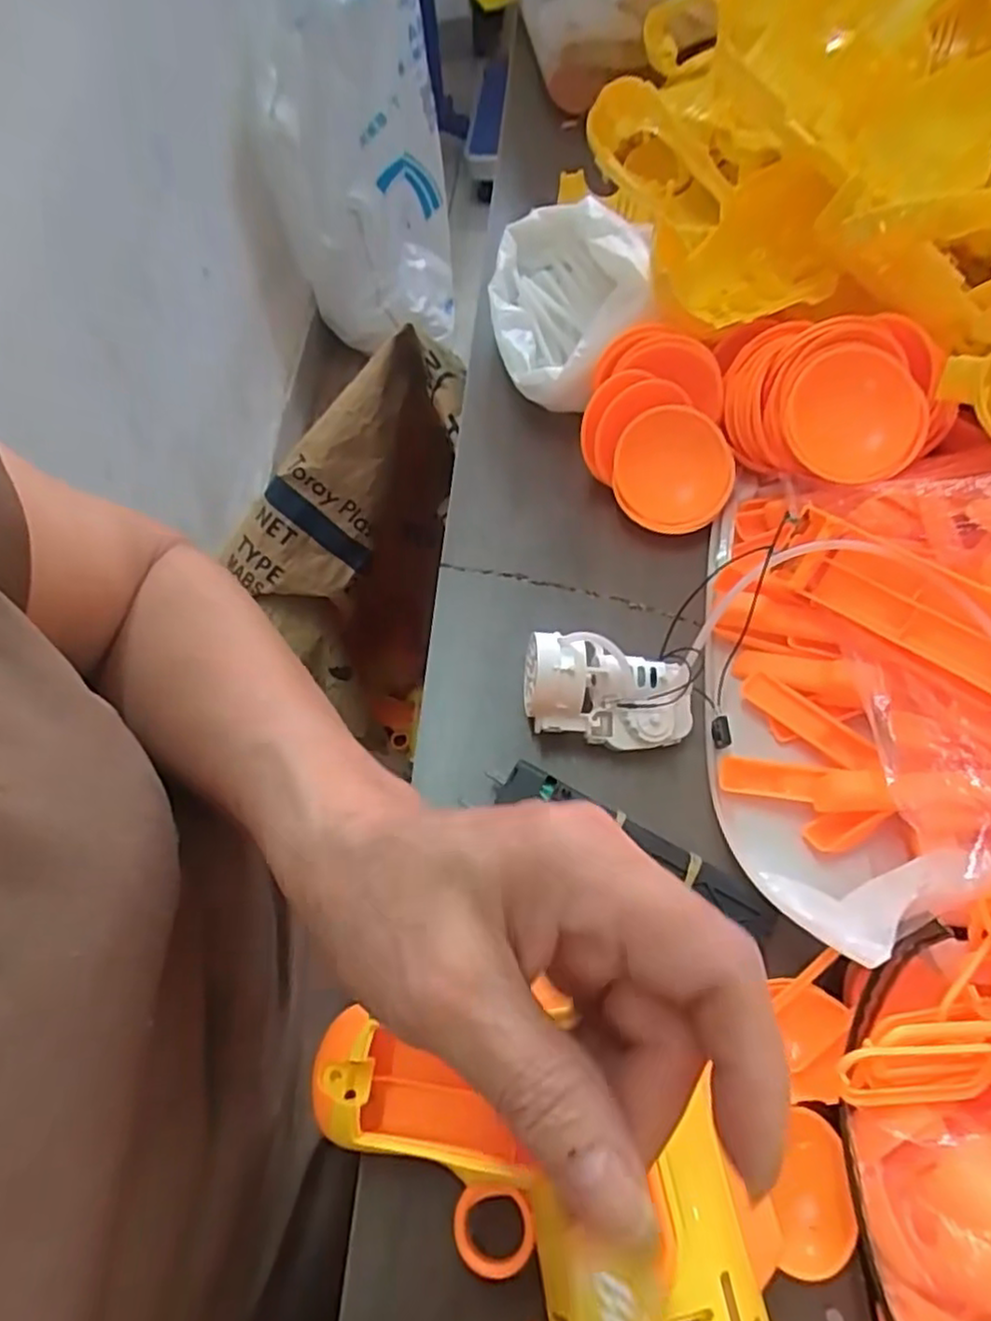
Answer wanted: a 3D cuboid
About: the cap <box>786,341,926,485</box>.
[{"bbox_3d":[0.159,-0.109,0.311,0.056,0.055,0.014,10,21,19],"label":"cap"}]

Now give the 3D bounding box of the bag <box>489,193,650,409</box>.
[{"bbox_3d":[0.040,-0.200,0.393,0.086,0.059,0.131,5,63,5],"label":"bag"}]

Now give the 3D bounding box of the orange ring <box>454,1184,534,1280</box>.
[{"bbox_3d":[0.000,0.170,0.210,0.023,0.004,0.022,-3,66,7],"label":"orange ring"}]

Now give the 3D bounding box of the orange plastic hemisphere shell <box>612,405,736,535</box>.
[{"bbox_3d":[0.086,-0.093,0.344,0.055,0.007,0.059,3,90,15],"label":"orange plastic hemisphere shell"}]

